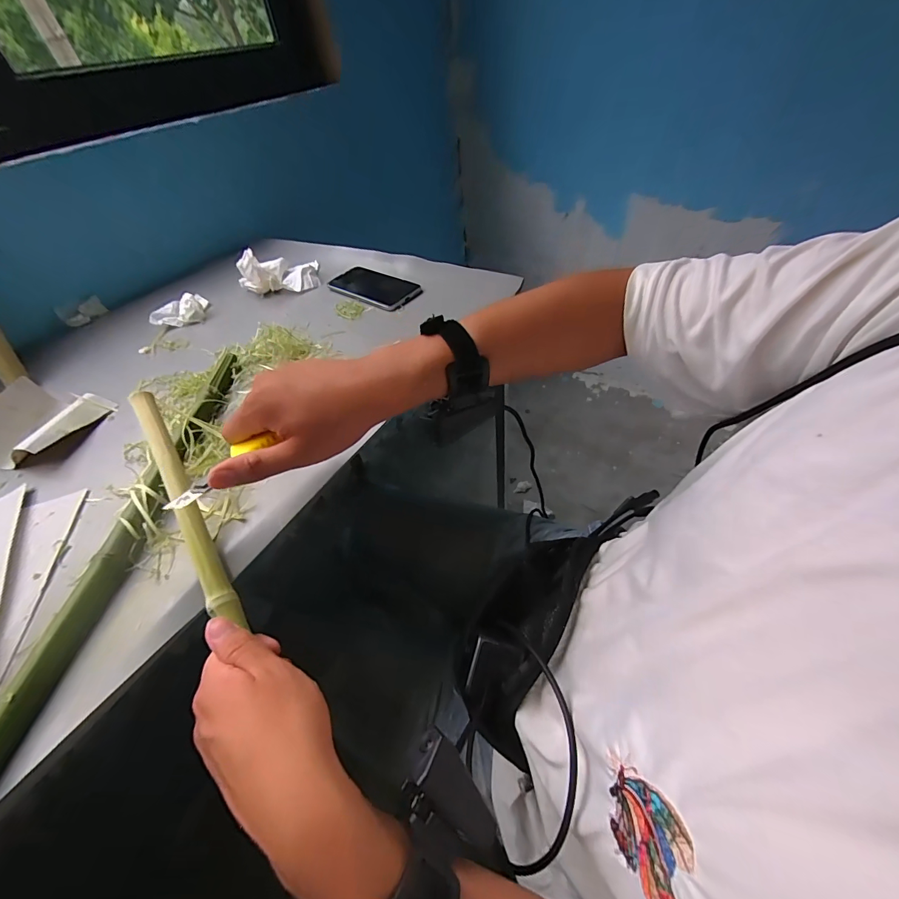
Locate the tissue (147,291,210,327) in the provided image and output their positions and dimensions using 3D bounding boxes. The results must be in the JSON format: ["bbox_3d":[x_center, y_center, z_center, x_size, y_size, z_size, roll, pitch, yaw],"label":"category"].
[{"bbox_3d":[-0.439,-0.226,0.635,0.084,0.031,0.059,-25,49,-16],"label":"tissue"}]

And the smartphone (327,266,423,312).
[{"bbox_3d":[-0.127,-0.266,0.637,0.169,0.006,0.085,30,57,29],"label":"smartphone"}]

